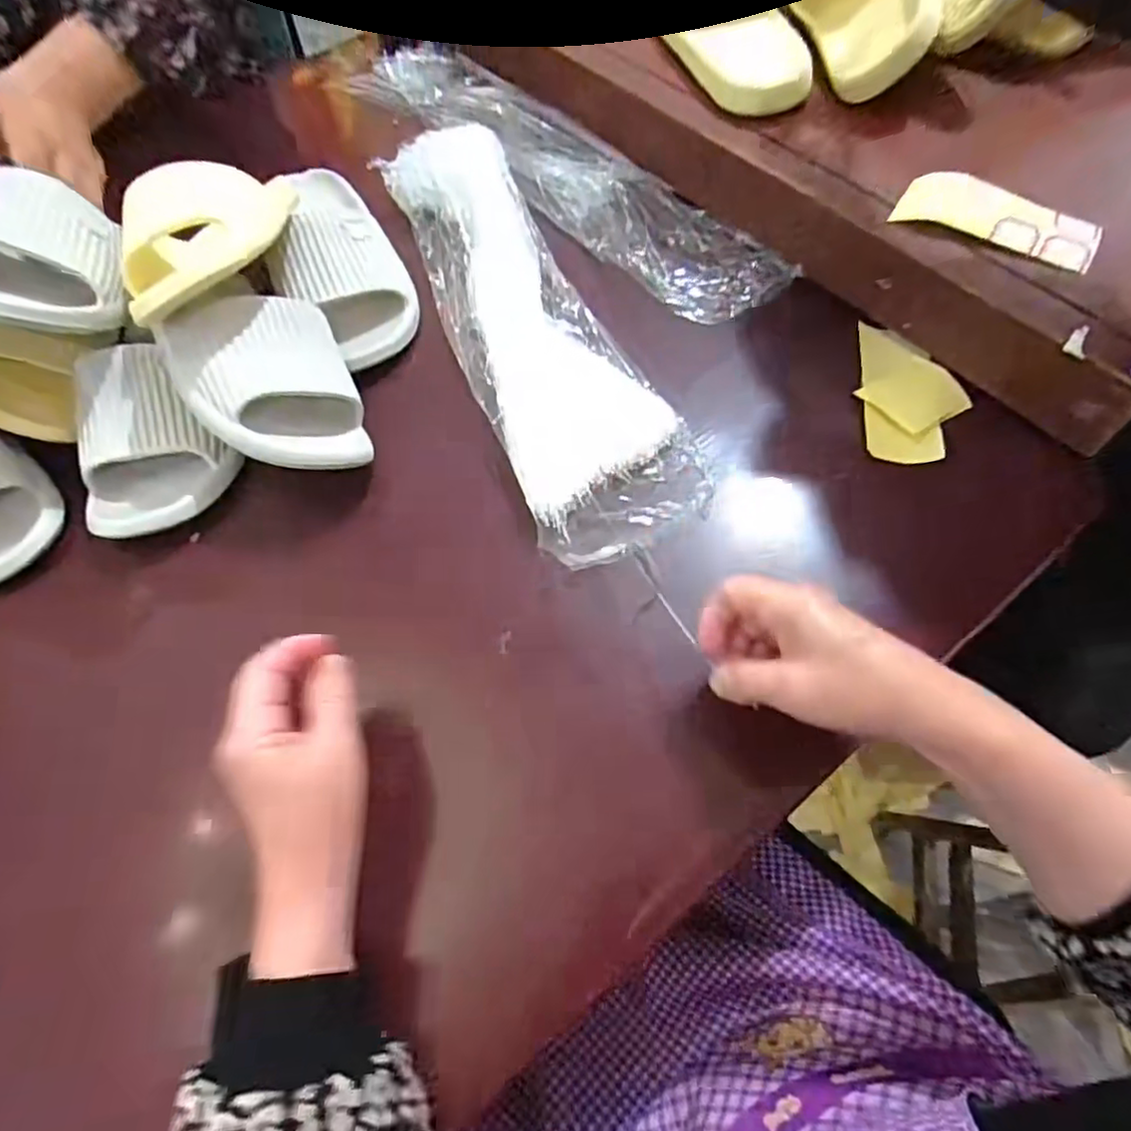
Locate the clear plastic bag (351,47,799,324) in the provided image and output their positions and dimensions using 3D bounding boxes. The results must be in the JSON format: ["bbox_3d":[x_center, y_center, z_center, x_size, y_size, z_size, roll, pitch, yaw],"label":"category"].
[{"bbox_3d":[-0.019,-0.403,0.646,0.115,0.031,0.570,-36,65,-15],"label":"clear plastic bag"}]

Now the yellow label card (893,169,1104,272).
[{"bbox_3d":[0.310,-0.251,0.473,0.131,0.019,0.046,28,67,17],"label":"yellow label card"}]

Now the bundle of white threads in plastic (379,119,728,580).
[{"bbox_3d":[-0.032,-0.217,0.559,0.138,0.040,0.482,-20,62,-7],"label":"bundle of white threads in plastic"}]

